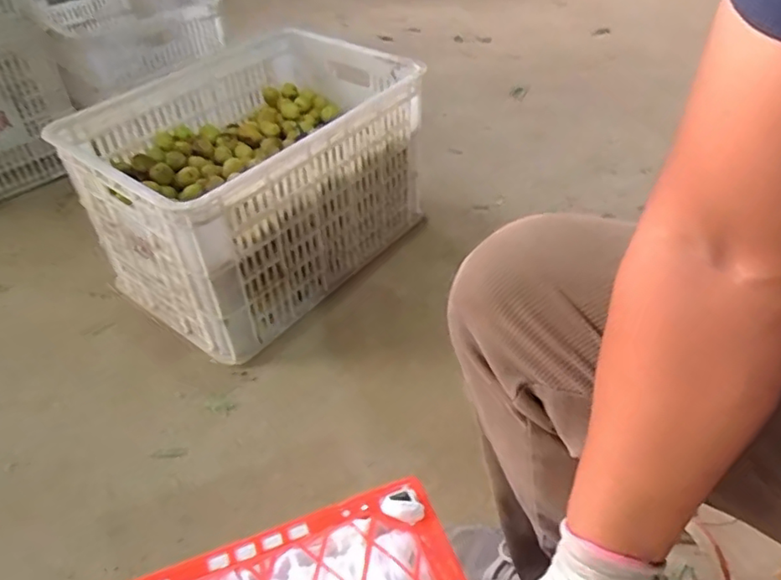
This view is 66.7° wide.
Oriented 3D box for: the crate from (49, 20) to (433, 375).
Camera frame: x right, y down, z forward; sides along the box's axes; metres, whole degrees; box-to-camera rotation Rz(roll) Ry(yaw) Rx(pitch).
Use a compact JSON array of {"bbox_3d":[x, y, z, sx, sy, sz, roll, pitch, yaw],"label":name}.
[{"bbox_3d":[-0.219,-0.206,1.059,0.399,0.306,0.578,25,48,28],"label":"crate"}]

